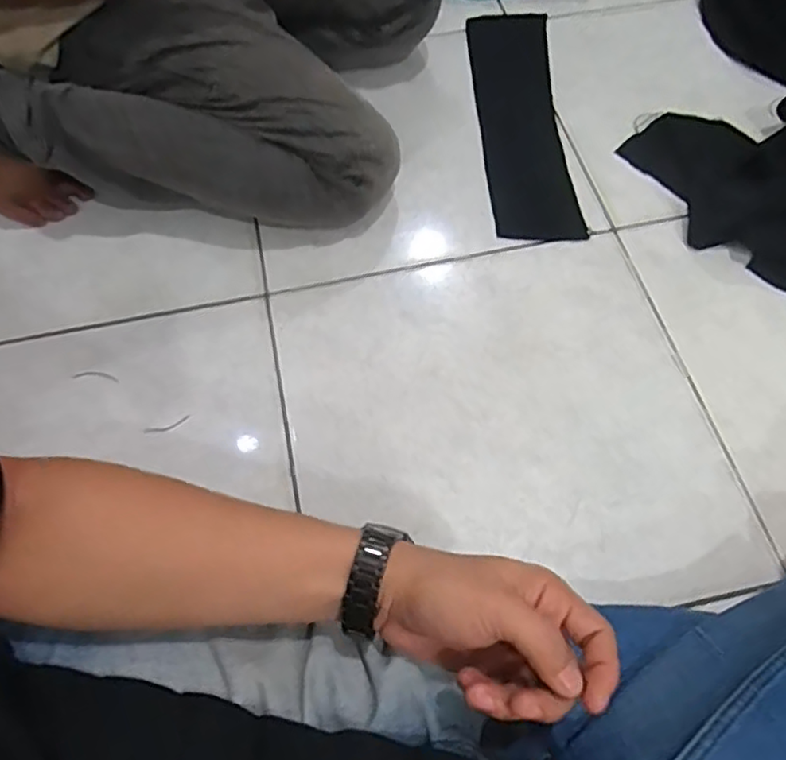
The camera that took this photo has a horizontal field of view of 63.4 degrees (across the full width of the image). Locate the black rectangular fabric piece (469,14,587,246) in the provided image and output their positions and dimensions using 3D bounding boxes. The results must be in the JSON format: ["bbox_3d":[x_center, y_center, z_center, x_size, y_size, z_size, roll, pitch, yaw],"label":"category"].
[{"bbox_3d":[0.160,-0.333,0.798,0.103,0.010,0.393,-2,61,1],"label":"black rectangular fabric piece"}]

